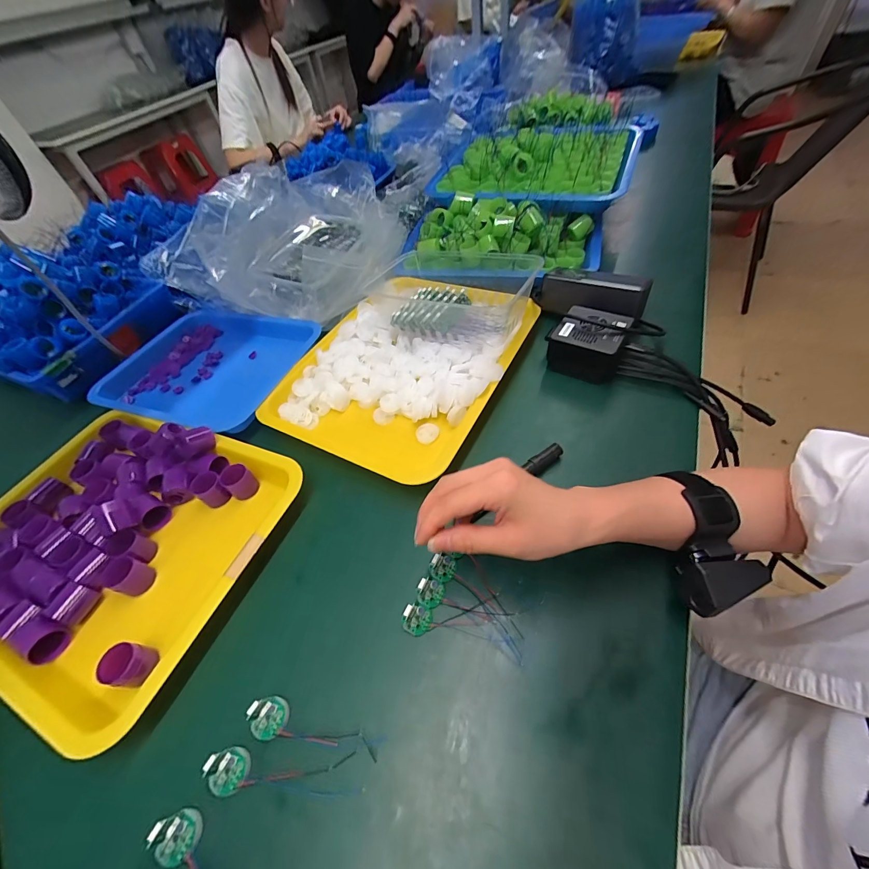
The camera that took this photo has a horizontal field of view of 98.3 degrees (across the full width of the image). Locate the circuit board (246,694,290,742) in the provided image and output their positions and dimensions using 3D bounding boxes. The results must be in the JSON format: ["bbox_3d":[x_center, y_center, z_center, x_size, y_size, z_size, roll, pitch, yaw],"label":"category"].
[{"bbox_3d":[-0.123,0.211,0.280,0.027,0.022,0.026,-3,52,7],"label":"circuit board"}]

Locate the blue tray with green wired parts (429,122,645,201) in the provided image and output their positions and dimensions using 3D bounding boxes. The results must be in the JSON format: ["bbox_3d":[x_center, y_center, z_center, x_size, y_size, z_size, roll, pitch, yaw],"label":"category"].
[{"bbox_3d":[0.185,-0.509,0.682,0.330,0.051,0.341,13,56,18],"label":"blue tray with green wired parts"}]

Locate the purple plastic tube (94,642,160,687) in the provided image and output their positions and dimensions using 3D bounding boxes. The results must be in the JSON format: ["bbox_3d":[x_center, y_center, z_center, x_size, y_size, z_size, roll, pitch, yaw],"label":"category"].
[{"bbox_3d":[-0.246,0.186,0.303,0.029,0.030,0.028,-5,52,6],"label":"purple plastic tube"}]

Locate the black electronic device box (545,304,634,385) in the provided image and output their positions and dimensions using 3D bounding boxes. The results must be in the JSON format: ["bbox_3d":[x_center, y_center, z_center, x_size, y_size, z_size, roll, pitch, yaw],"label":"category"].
[{"bbox_3d":[0.184,-0.112,0.459,0.089,0.055,0.071,21,59,23],"label":"black electronic device box"}]

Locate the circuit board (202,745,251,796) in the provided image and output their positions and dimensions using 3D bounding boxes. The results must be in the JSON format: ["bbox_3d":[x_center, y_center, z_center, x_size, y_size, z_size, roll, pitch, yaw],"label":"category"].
[{"bbox_3d":[-0.144,0.234,0.261,0.027,0.015,0.025,-11,52,1],"label":"circuit board"}]

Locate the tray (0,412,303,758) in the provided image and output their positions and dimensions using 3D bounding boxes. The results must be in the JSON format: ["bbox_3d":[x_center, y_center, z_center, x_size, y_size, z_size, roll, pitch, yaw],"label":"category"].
[{"bbox_3d":[-0.322,0.100,0.377,0.314,0.040,0.261,13,56,19],"label":"tray"}]

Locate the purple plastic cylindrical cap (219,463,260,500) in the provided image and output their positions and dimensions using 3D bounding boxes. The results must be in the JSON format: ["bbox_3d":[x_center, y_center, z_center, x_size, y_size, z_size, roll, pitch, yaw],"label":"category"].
[{"bbox_3d":[-0.211,0.049,0.404,0.028,0.036,0.025,-37,56,-18],"label":"purple plastic cylindrical cap"}]

